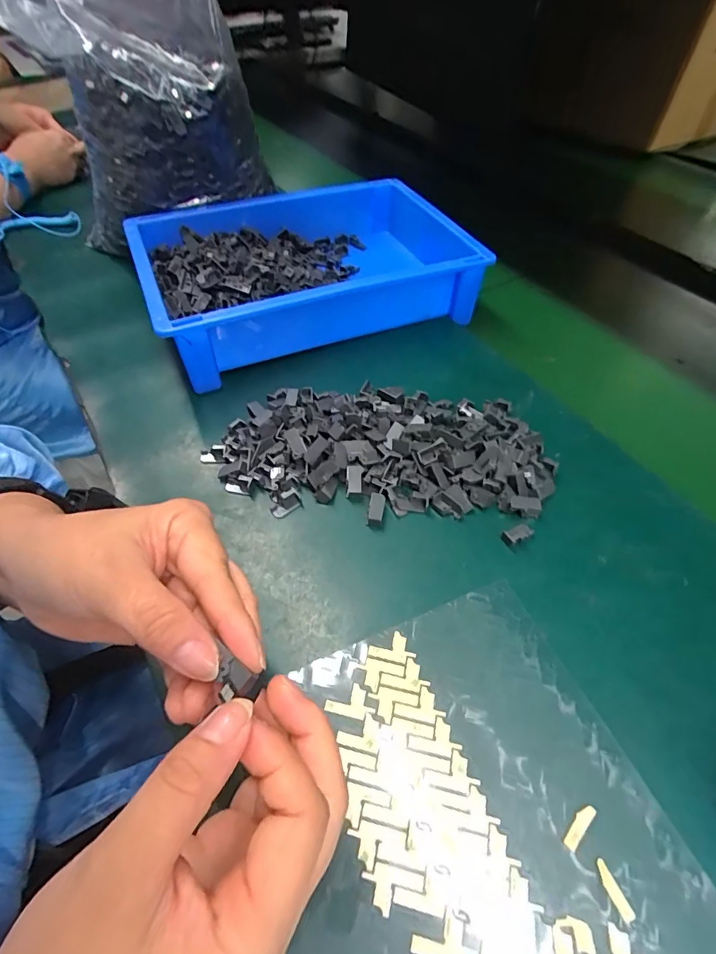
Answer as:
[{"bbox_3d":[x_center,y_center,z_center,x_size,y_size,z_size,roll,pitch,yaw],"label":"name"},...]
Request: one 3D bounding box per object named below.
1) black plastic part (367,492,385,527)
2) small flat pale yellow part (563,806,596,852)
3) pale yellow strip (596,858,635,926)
[{"bbox_3d":[0.013,0.024,0.325,0.011,0.009,0.024,8,53,6],"label":"black plastic part"},{"bbox_3d":[0.104,0.163,0.215,0.022,0.004,0.006,-38,61,-25],"label":"small flat pale yellow part"},{"bbox_3d":[0.113,0.183,0.204,0.006,0.004,0.022,-23,56,-12],"label":"pale yellow strip"}]

